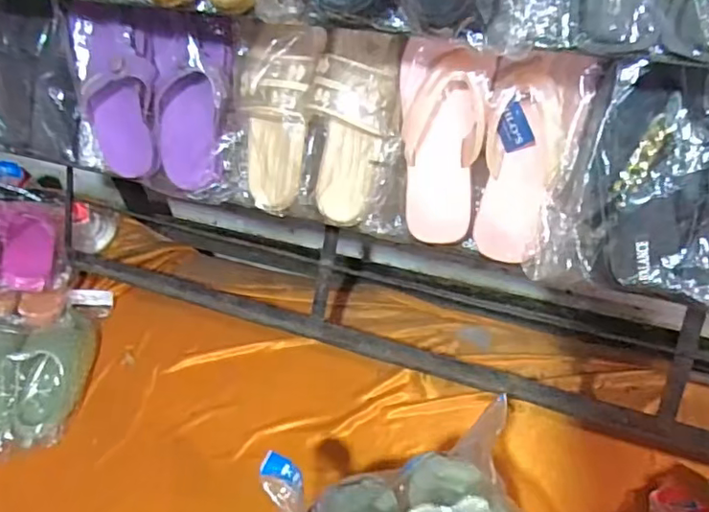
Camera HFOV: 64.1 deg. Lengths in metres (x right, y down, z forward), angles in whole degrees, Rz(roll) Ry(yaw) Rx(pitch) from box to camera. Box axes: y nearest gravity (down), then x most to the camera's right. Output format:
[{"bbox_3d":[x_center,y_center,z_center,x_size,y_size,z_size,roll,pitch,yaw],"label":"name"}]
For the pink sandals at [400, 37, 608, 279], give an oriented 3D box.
[{"bbox_3d":[0.139,-0.098,0.563,0.187,0.215,0.057,5,19,24],"label":"pink sandals"}]

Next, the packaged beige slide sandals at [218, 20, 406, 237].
[{"bbox_3d":[-0.054,-0.159,0.645,0.251,0.242,0.070,11,18,20],"label":"packaged beige slide sandals"}]

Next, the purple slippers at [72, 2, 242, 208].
[{"bbox_3d":[-0.249,-0.190,0.718,0.243,0.217,0.102,7,33,10],"label":"purple slippers"}]

